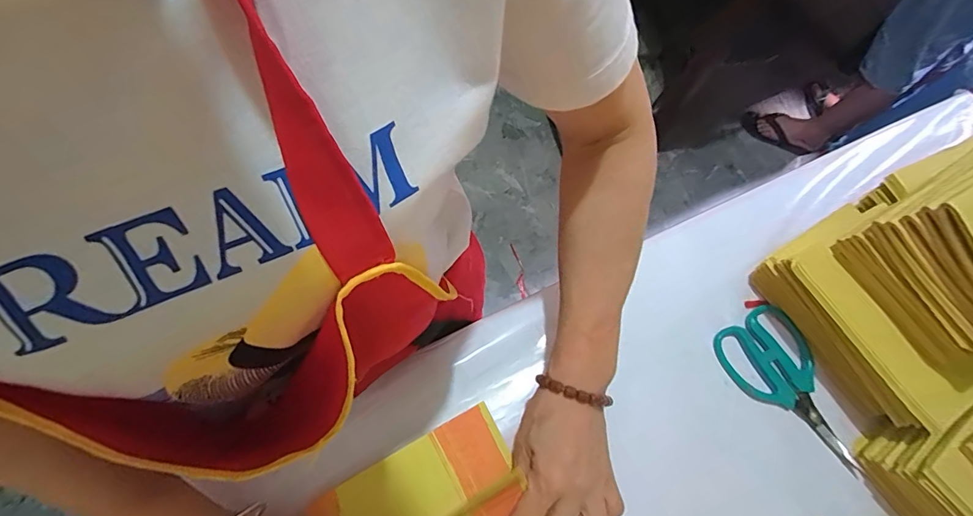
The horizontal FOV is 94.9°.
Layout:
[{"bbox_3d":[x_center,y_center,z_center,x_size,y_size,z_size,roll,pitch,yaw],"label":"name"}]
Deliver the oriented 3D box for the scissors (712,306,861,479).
[{"bbox_3d":[0.271,0.122,0.405,0.080,0.010,0.149,-18,71,-10],"label":"scissors"}]

